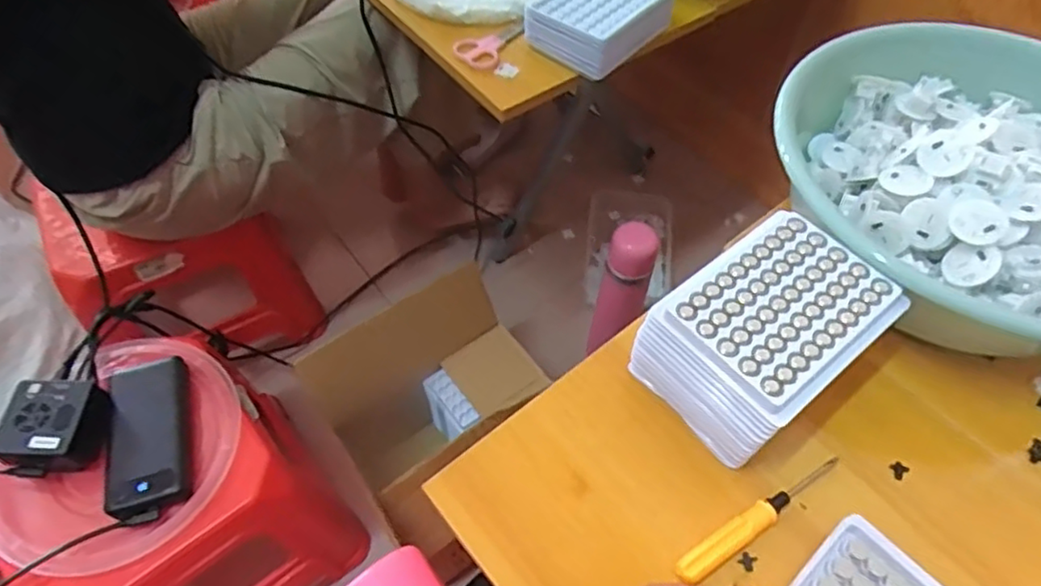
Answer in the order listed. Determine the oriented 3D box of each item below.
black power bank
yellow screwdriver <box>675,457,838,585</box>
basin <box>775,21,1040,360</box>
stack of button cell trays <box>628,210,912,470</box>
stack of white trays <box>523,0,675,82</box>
[{"bbox_3d":[-0.375,0.140,0.641,0.080,0.023,0.159,-13,57,-9],"label":"black power bank"},{"bbox_3d":[0.146,0.136,0.393,0.127,0.011,0.016,-28,60,-18],"label":"yellow screwdriver"},{"bbox_3d":[0.333,-0.079,0.478,0.292,0.096,0.234,15,57,10],"label":"basin"},{"bbox_3d":[0.153,0.033,0.419,0.133,0.094,0.099,-34,62,-21],"label":"stack of button cell trays"},{"bbox_3d":[0.077,-0.279,0.647,0.102,0.045,0.132,37,63,22],"label":"stack of white trays"}]

